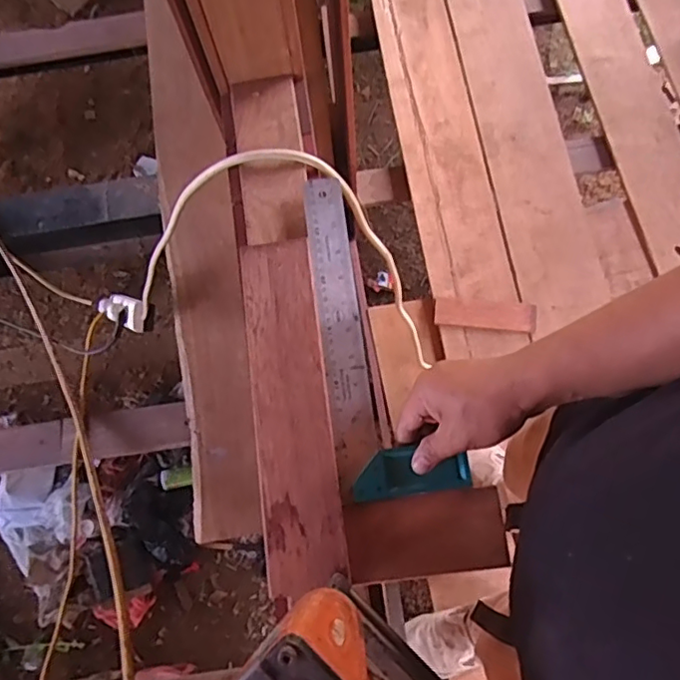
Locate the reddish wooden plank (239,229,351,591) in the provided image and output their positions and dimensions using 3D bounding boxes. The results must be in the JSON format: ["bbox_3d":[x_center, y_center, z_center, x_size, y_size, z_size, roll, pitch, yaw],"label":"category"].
[{"bbox_3d":[-0.042,0.052,0.510,0.062,0.014,0.299,-8,74,1],"label":"reddish wooden plank"}]

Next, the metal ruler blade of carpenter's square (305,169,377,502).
[{"bbox_3d":[-0.001,-0.014,0.538,0.041,0.010,0.292,-5,74,-9],"label":"metal ruler blade of carpenter's square"}]

